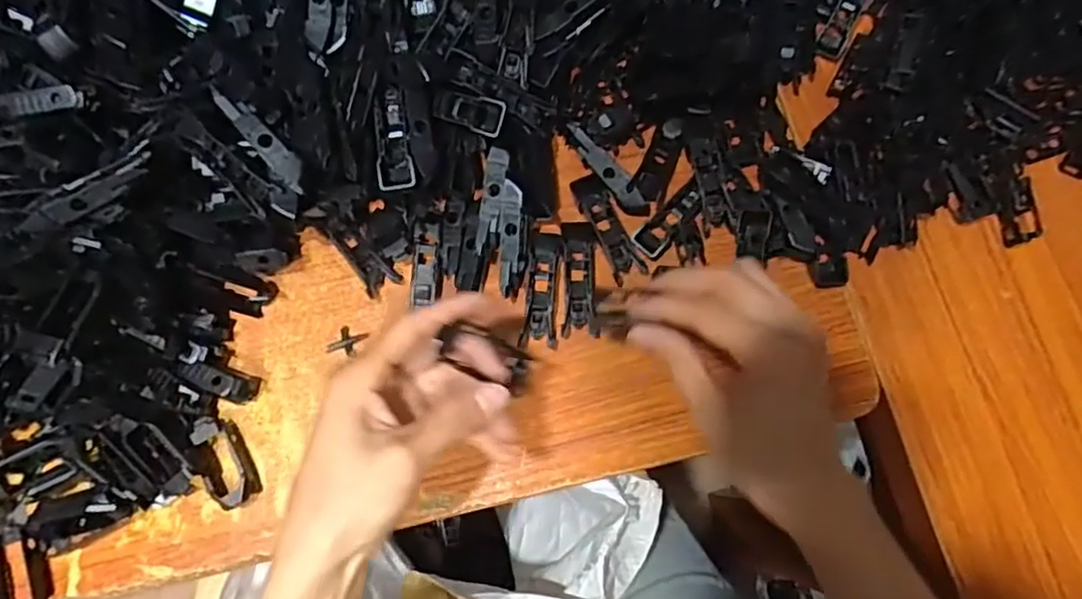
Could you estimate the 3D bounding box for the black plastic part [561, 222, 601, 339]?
[{"bbox_3d":[0.023,-0.013,0.389,0.021,0.012,0.069,-2,77,-2],"label":"black plastic part"}]

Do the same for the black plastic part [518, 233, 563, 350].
[{"bbox_3d":[0.002,-0.006,0.386,0.021,0.015,0.070,8,77,1],"label":"black plastic part"}]

